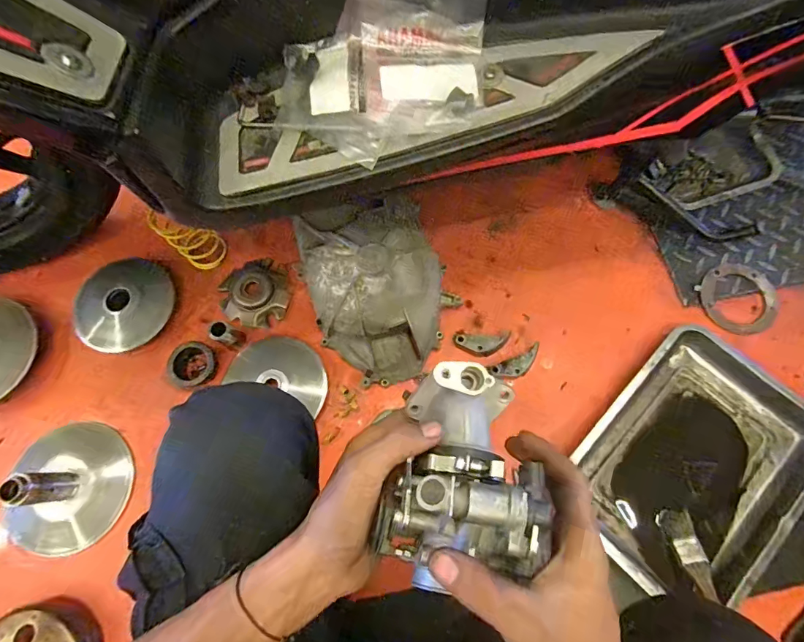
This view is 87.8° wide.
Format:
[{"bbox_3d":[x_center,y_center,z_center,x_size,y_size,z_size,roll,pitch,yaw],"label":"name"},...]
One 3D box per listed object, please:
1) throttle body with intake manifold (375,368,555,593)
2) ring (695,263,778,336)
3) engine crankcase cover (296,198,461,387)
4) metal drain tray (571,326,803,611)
[{"bbox_3d":[0.032,0.087,0.255,0.094,0.072,0.122,-5,69,-1],"label":"throttle body with intake manifold"},{"bbox_3d":[0.544,-0.037,0.675,0.119,0.007,0.119,0,72,1],"label":"ring"},{"bbox_3d":[-0.038,-0.058,0.651,0.219,0.100,0.289,-22,73,-6],"label":"engine crankcase cover"},{"bbox_3d":[0.409,0.194,0.592,0.257,0.053,0.360,42,78,13],"label":"metal drain tray"}]

